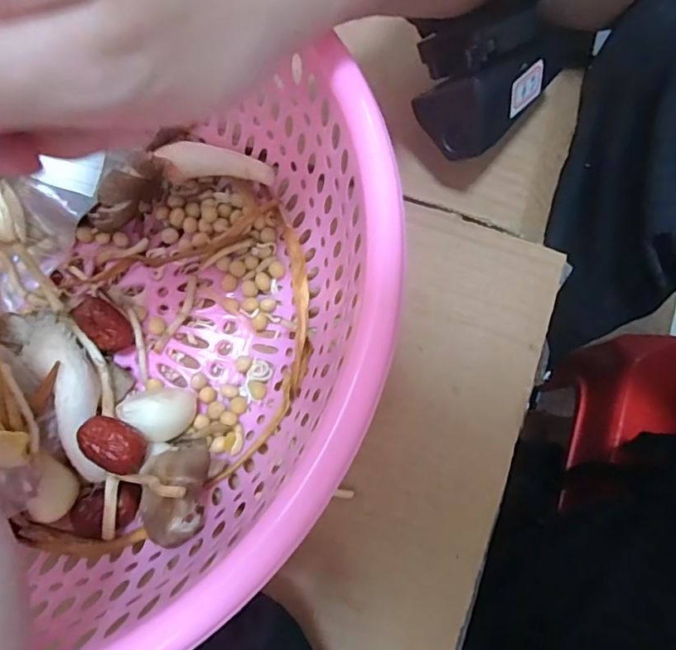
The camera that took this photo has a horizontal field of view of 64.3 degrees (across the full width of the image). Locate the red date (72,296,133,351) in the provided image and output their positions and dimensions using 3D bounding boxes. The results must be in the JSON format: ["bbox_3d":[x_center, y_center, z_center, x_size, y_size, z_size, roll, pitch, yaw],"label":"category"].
[{"bbox_3d":[-0.097,0.000,0.224,0.025,0.013,0.015,44,67,-18],"label":"red date"}]

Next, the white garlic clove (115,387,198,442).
[{"bbox_3d":[-0.072,0.036,0.215,0.027,0.023,0.020,0,76,2],"label":"white garlic clove"}]

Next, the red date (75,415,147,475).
[{"bbox_3d":[-0.082,0.044,0.199,0.025,0.021,0.017,20,77,7],"label":"red date"}]

